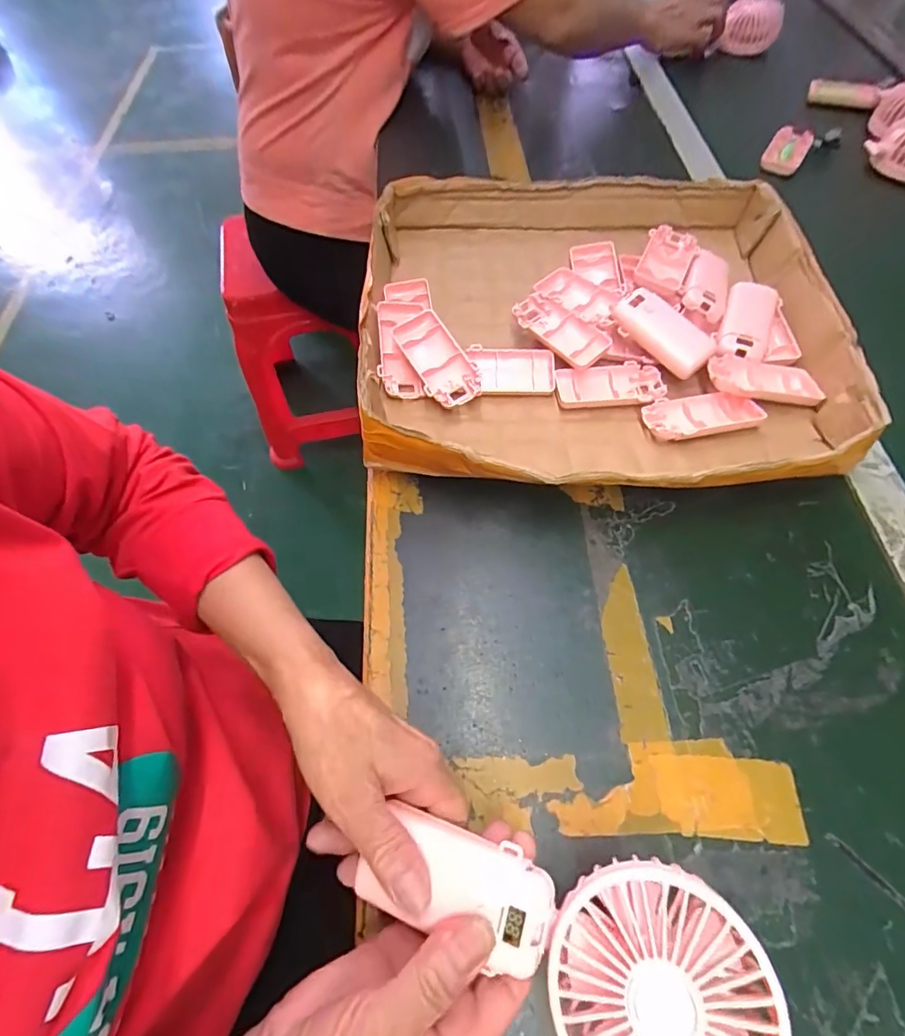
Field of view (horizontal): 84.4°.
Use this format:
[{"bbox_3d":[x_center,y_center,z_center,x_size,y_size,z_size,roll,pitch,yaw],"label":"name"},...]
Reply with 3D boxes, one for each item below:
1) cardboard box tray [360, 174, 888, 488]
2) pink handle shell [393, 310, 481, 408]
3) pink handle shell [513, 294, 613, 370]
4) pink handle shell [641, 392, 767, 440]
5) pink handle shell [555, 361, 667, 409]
[{"bbox_3d":[0.131,-0.183,0.465,0.402,0.070,0.371,-2,62,1],"label":"cardboard box tray"},{"bbox_3d":[-0.015,-0.143,0.452,0.046,0.021,0.093,-32,78,-14],"label":"pink handle shell"},{"bbox_3d":[0.102,-0.178,0.472,0.046,0.017,0.092,-41,68,-18],"label":"pink handle shell"},{"bbox_3d":[0.213,-0.088,0.429,0.093,0.019,0.046,-11,62,-3],"label":"pink handle shell"},{"bbox_3d":[0.143,-0.120,0.454,0.094,0.013,0.049,0,62,3],"label":"pink handle shell"}]

